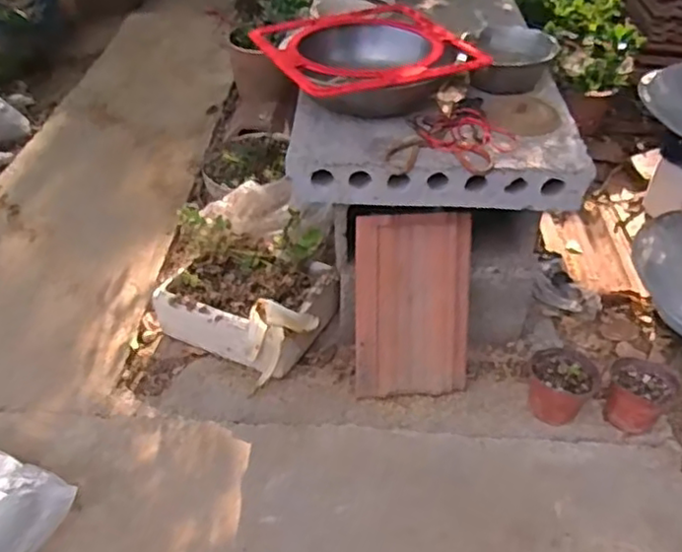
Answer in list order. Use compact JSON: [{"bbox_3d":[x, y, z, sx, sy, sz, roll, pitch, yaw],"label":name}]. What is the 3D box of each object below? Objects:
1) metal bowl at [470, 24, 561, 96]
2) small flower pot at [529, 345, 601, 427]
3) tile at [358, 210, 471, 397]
[{"bbox_3d":[0.322,-0.400,1.220,0.143,0.089,0.148,0,42,0],"label":"metal bowl"},{"bbox_3d":[0.389,0.200,1.168,0.112,0.083,0.124,23,47,24],"label":"small flower pot"},{"bbox_3d":[0.130,0.056,1.164,0.200,0.329,0.019,-2,13,-5],"label":"tile"}]

